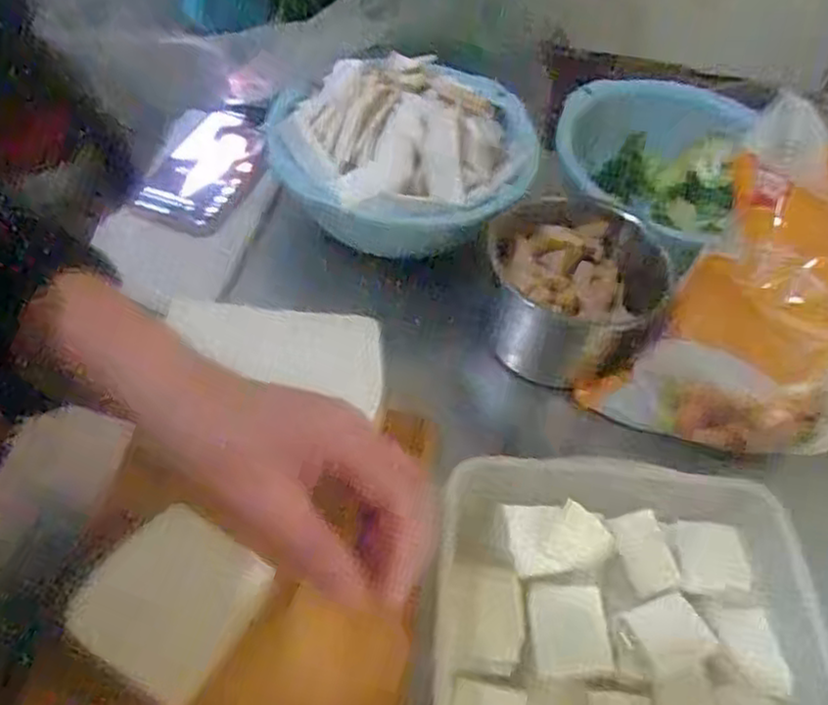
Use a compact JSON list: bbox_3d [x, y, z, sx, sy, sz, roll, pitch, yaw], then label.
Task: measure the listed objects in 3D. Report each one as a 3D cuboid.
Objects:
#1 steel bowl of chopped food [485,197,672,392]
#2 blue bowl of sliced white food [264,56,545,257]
[{"bbox_3d":[0.121,-0.046,0.578,0.135,0.090,0.123,12,51,4],"label":"steel bowl of chopped food"},{"bbox_3d":[-0.008,-0.167,0.605,0.206,0.086,0.195,3,51,-4],"label":"blue bowl of sliced white food"}]

